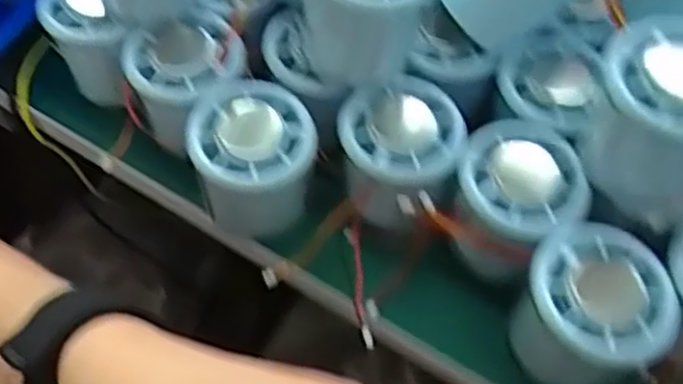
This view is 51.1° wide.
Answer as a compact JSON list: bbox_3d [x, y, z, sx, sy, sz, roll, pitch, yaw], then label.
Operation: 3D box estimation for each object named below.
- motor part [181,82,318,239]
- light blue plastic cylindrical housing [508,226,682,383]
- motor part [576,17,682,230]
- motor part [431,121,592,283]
[{"bbox_3d":[-0.042,-0.014,0.346,0.058,0.058,0.055,5,58,0],"label":"motor part"},{"bbox_3d":[0.104,0.051,0.309,0.061,0.053,0.056,25,60,12],"label":"light blue plastic cylindrical housing"},{"bbox_3d":[0.129,-0.029,0.290,0.059,0.066,0.052,29,61,15],"label":"motor part"},{"bbox_3d":[0.078,0.008,0.333,0.055,0.052,0.061,23,59,12],"label":"motor part"}]

